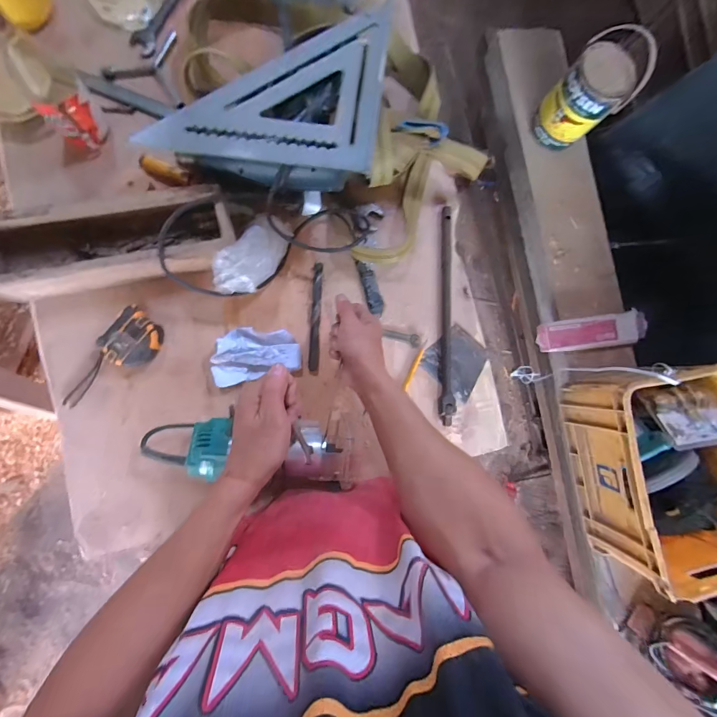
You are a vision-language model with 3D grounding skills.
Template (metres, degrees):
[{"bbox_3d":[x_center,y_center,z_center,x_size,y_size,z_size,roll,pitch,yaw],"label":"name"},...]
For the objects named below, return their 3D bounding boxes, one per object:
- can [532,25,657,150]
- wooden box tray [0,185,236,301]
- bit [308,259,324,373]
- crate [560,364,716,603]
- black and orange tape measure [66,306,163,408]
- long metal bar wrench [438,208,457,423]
[{"bbox_3d":[0.651,-0.749,0.996,0.173,0.292,0.180,1,86,-9],"label":"can"},{"bbox_3d":[-0.338,-0.158,0.498,0.311,0.084,0.099,-12,88,-9],"label":"wooden box tray"},{"bbox_3d":[-0.068,-0.067,0.566,0.015,0.011,0.170,3,85,-8],"label":"bit"},{"bbox_3d":[0.829,0.307,0.958,0.375,0.250,0.540,-10,87,-9],"label":"crate"},{"bbox_3d":[-0.347,0.009,0.504,0.067,0.035,0.163,36,82,-5],"label":"black and orange tape measure"},{"bbox_3d":[0.153,-0.075,0.597,0.025,0.014,0.366,3,85,-8],"label":"long metal bar wrench"}]

